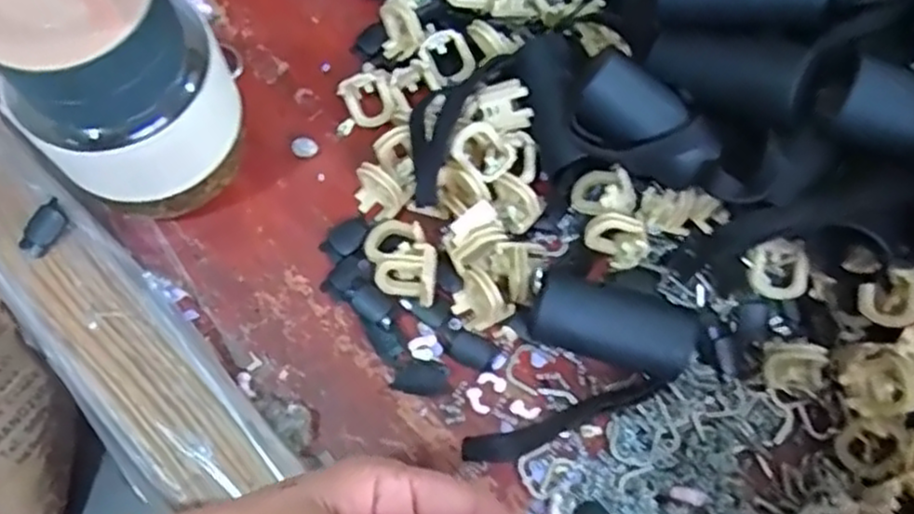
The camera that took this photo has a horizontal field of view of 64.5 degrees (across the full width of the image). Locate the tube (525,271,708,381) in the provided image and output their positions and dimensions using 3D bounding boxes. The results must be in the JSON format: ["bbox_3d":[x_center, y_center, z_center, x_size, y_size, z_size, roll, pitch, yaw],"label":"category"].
[{"bbox_3d":[0.062,0.029,0.288,0.064,0.035,0.027,17,73,6],"label":"tube"}]

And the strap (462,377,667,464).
[{"bbox_3d":[0.044,0.067,0.290,0.084,0.011,0.012,-18,73,-5],"label":"strap"}]

